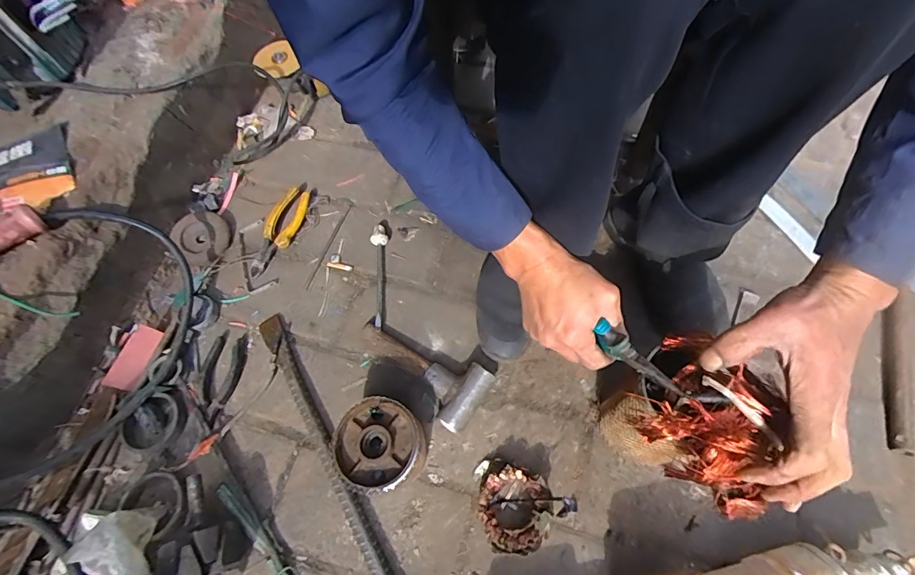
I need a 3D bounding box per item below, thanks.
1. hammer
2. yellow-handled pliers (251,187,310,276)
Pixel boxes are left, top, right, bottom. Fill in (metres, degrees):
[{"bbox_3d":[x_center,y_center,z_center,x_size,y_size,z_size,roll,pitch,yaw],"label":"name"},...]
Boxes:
[{"bbox_3d":[-0.055,0.111,0.578,0.191,0.040,0.085,28,70,16],"label":"hammer"},{"bbox_3d":[-0.293,-0.094,0.696,0.051,0.023,0.162,15,67,11],"label":"yellow-handled pliers"}]

